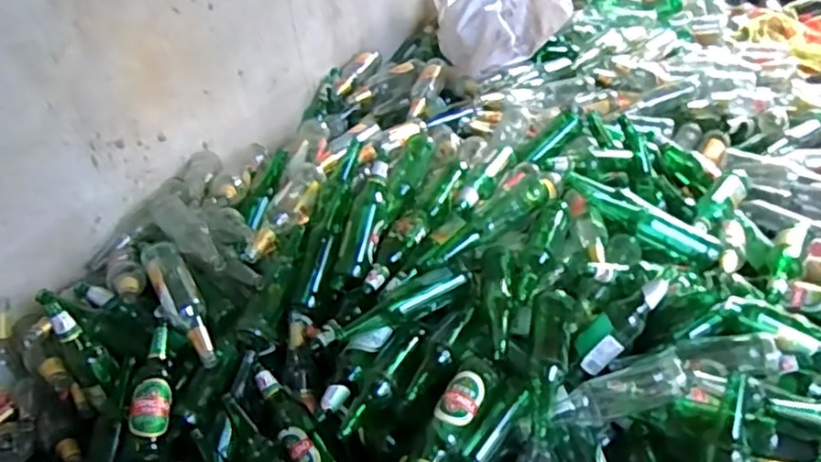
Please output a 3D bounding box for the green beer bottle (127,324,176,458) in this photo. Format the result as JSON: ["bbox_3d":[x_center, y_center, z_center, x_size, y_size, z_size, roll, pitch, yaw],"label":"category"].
[{"bbox_3d":[-0.430,0.269,1.100,0.070,0.076,0.250,-12,39,-12],"label":"green beer bottle"}]

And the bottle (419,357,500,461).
[{"bbox_3d":[0.057,0.307,1.008,0.065,0.079,0.246,20,56,27],"label":"bottle"}]

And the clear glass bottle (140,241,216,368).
[{"bbox_3d":[-0.418,0.135,1.214,0.071,0.087,0.270,-24,60,-25],"label":"clear glass bottle"}]

